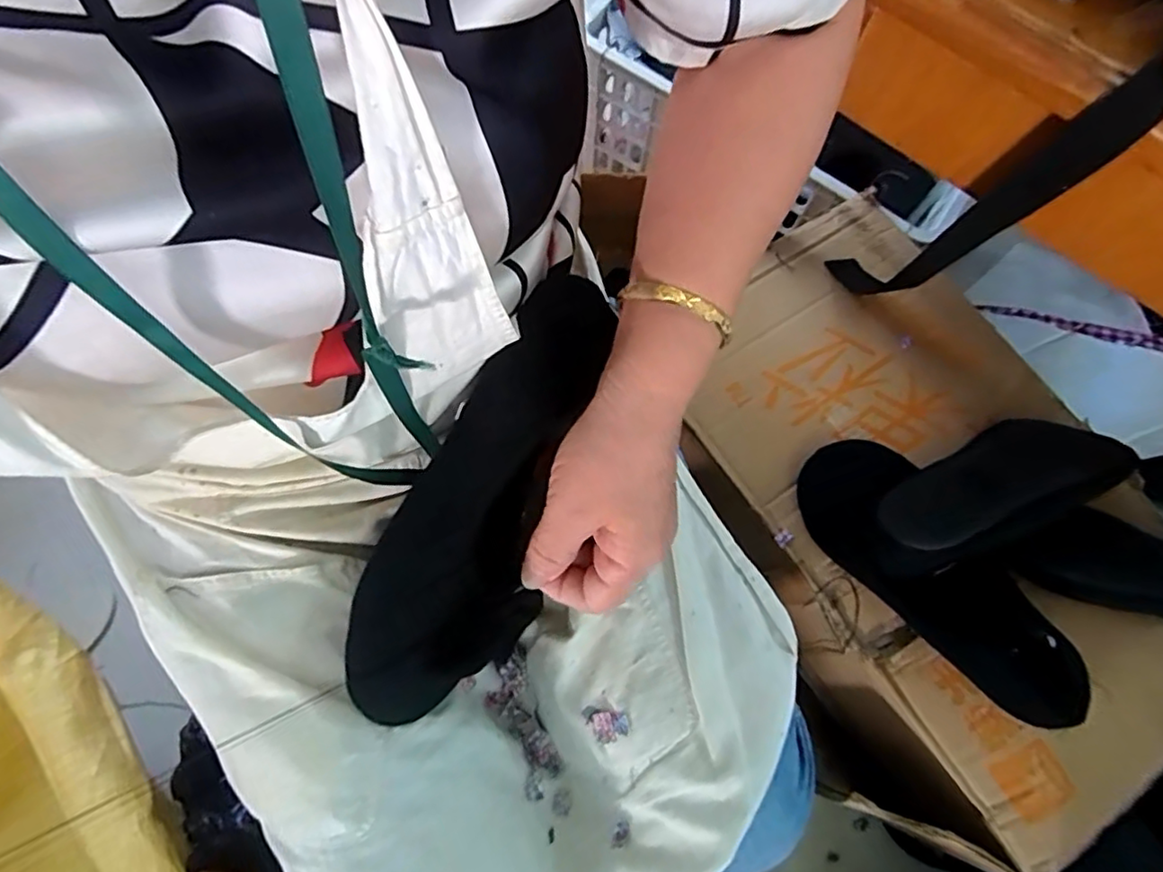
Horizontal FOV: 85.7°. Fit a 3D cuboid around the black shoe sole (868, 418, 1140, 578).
[{"bbox_3d":[0.328,0.037,0.491,0.236,0.061,0.082,-20,74,-8],"label":"black shoe sole"}]

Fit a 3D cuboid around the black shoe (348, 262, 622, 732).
[{"bbox_3d":[-0.047,0.029,0.343,0.079,0.034,0.249,22,75,5],"label":"black shoe"}]

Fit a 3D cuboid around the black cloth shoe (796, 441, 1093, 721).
[{"bbox_3d":[0.282,0.110,0.498,0.091,0.061,0.256,-39,78,-13],"label":"black cloth shoe"}]

